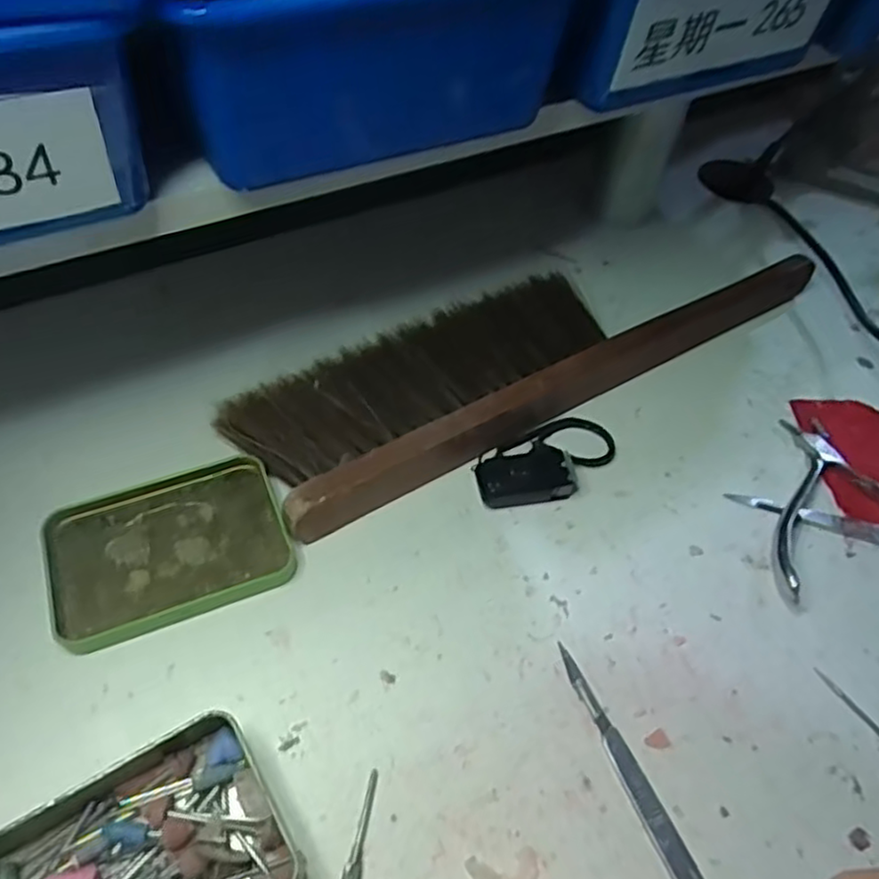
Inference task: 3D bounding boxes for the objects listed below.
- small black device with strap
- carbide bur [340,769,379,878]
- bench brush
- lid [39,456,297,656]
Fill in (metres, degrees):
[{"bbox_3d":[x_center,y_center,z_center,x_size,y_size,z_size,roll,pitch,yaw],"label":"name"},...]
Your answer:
[{"bbox_3d":[0.054,0.010,0.350,0.080,0.016,0.040,-24,57,-22],"label":"small black device with strap"},{"bbox_3d":[-0.028,0.140,0.246,0.006,0.004,0.044,9,51,3],"label":"carbide bur"},{"bbox_3d":[0.058,-0.055,0.391,0.342,0.029,0.095,-28,59,-24],"label":"bench brush"},{"bbox_3d":[-0.120,0.047,0.310,0.097,0.009,0.071,-18,55,-18],"label":"lid"}]

